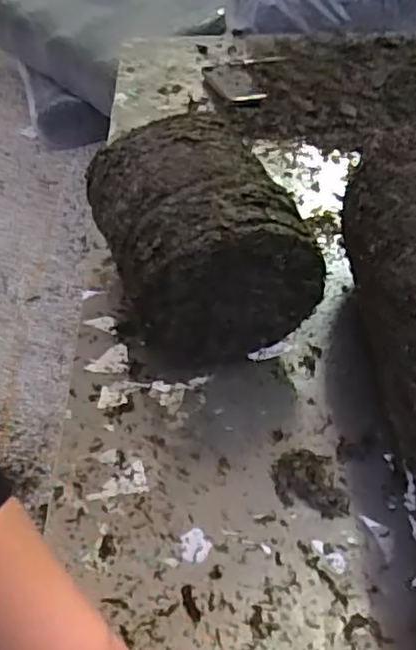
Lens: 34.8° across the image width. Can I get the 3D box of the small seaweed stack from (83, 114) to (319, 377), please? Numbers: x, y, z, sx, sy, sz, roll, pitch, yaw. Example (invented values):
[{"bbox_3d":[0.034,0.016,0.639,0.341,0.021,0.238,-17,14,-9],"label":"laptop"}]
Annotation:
[{"bbox_3d":[-0.012,-0.094,0.763,0.197,0.204,0.231,-16,50,-11],"label":"small seaweed stack"}]

